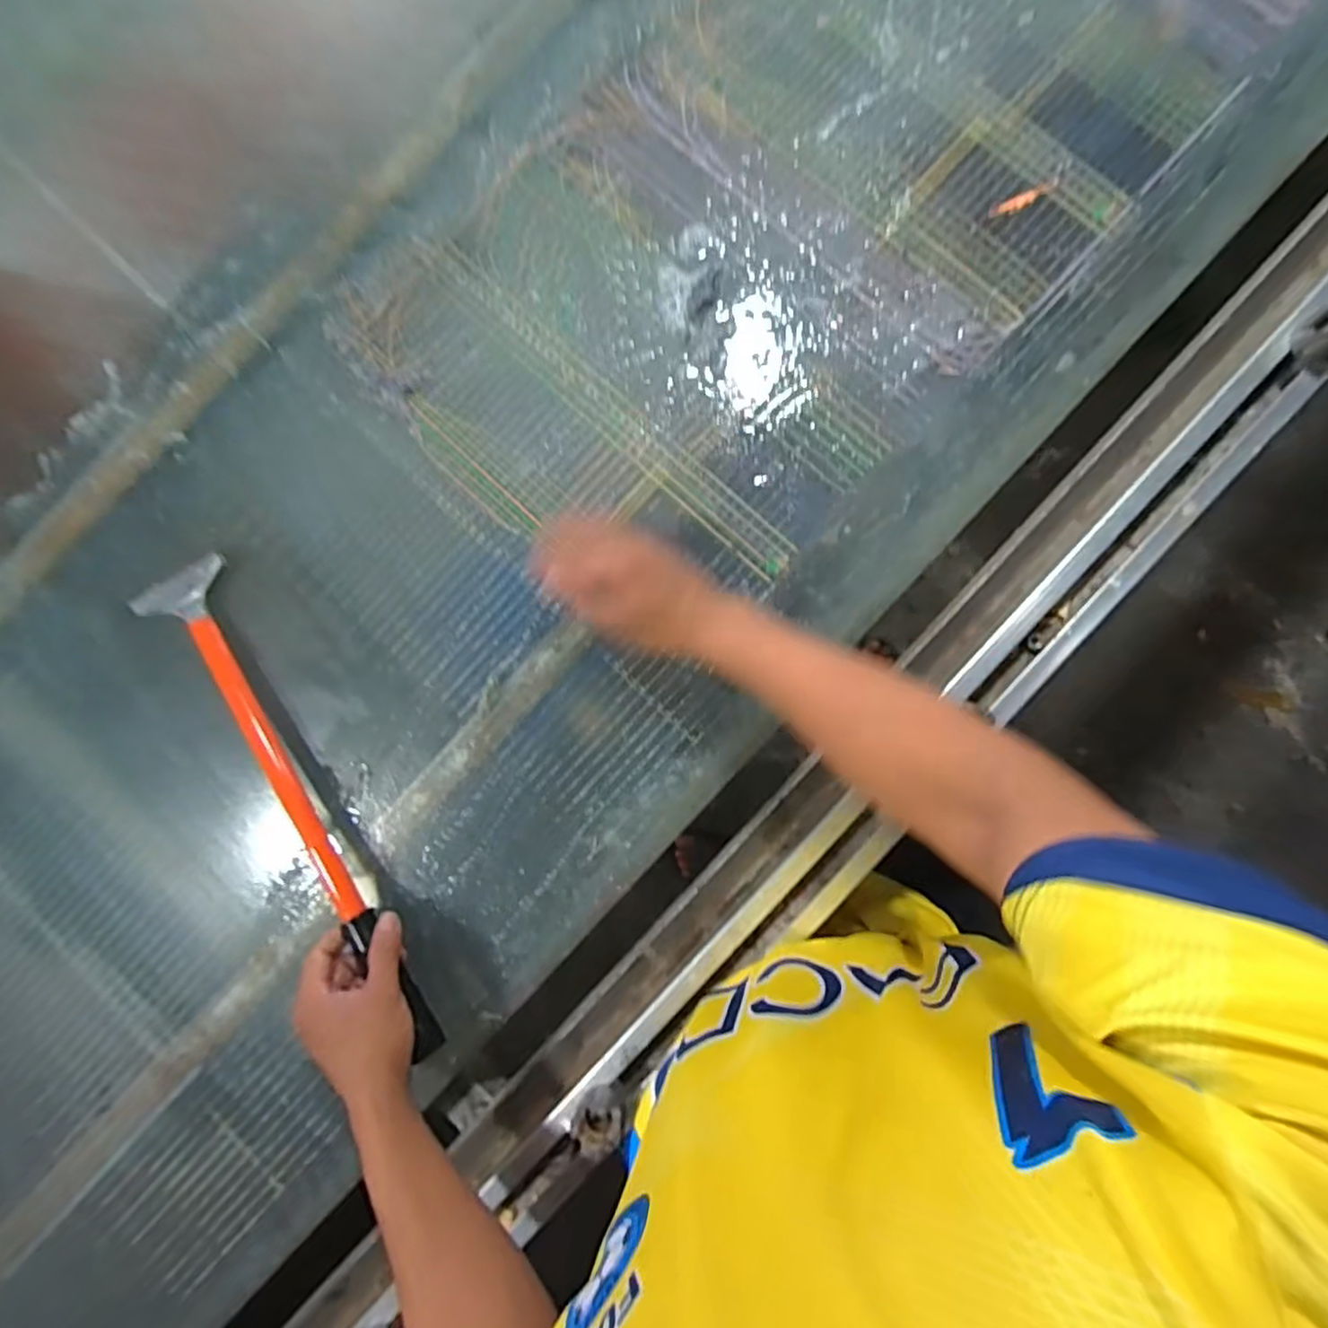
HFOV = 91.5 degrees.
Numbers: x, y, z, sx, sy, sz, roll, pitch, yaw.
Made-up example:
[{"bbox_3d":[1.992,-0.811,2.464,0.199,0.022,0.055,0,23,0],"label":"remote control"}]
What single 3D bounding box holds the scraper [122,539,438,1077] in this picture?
[{"bbox_3d":[-0.310,0.110,0.539,0.079,0.027,0.456,-34,80,0],"label":"scraper"}]

